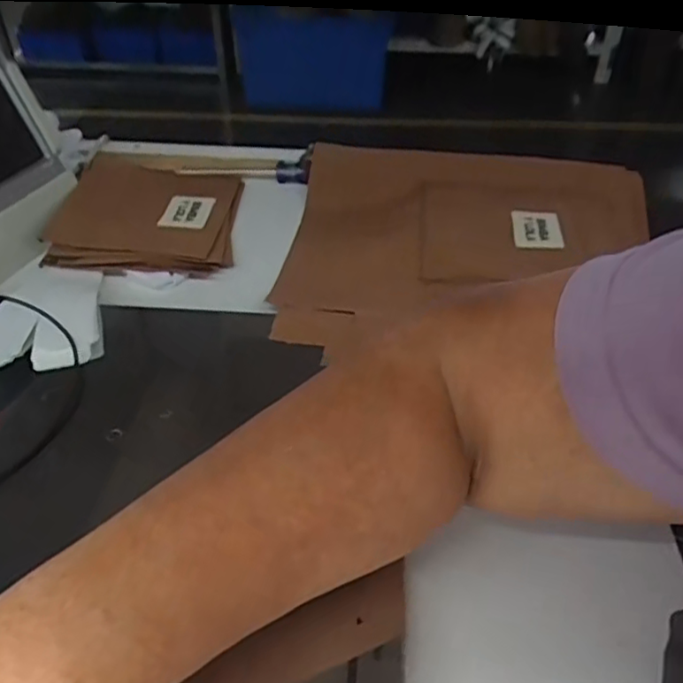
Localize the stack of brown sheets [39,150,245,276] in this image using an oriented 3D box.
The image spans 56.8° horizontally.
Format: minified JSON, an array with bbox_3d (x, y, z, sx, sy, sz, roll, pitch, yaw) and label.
[{"bbox_3d":[-0.172,-0.124,0.577,0.148,0.025,0.184,1,42,-5],"label":"stack of brown sheets"}]

